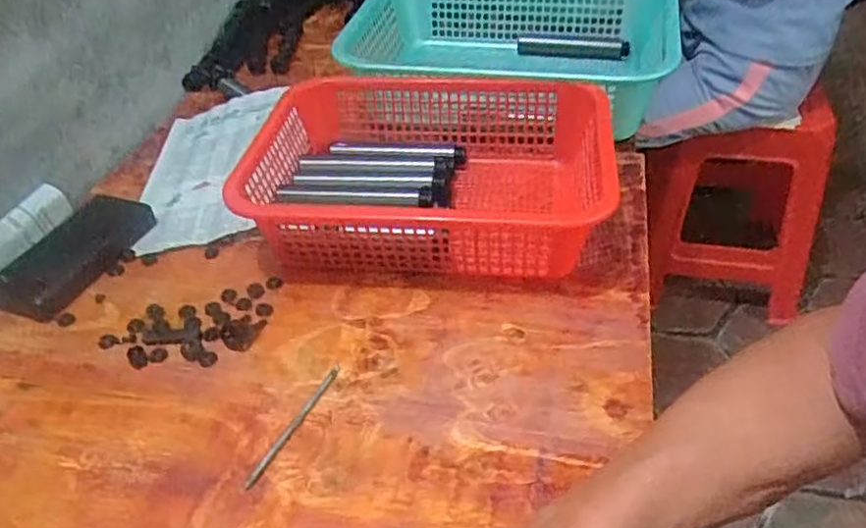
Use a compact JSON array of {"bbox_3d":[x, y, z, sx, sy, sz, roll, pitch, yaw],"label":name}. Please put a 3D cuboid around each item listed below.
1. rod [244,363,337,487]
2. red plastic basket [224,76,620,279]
[{"bbox_3d":[-0.102,0.117,0.496,0.008,0.007,0.111,19,48,22],"label":"rod"},{"bbox_3d":[-0.002,-0.082,0.646,0.317,0.097,0.236,2,43,6],"label":"red plastic basket"}]

